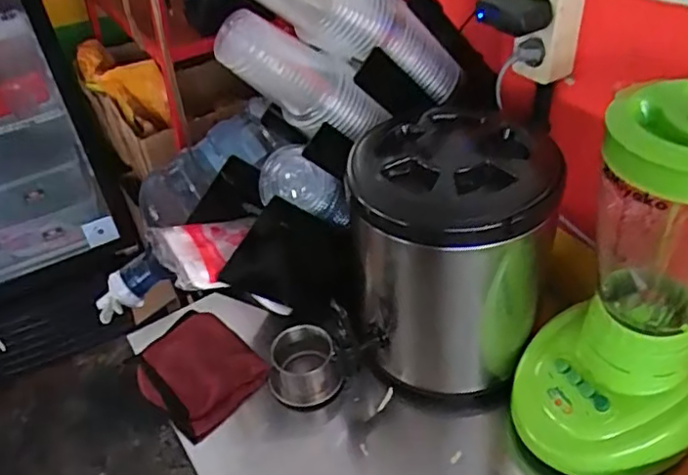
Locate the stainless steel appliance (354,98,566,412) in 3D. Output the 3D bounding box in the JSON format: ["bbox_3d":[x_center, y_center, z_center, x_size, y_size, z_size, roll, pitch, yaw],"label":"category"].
[{"bbox_3d":[0.120,0.016,0.709,0.208,0.283,0.228,-2,39,4],"label":"stainless steel appliance"}]

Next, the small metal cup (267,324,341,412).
[{"bbox_3d":[-0.052,0.162,0.747,0.084,0.063,0.078,-16,41,-13],"label":"small metal cup"}]

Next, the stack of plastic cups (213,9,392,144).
[{"bbox_3d":[-0.044,-0.170,0.677,0.220,0.083,0.080,23,20,-40],"label":"stack of plastic cups"}]

